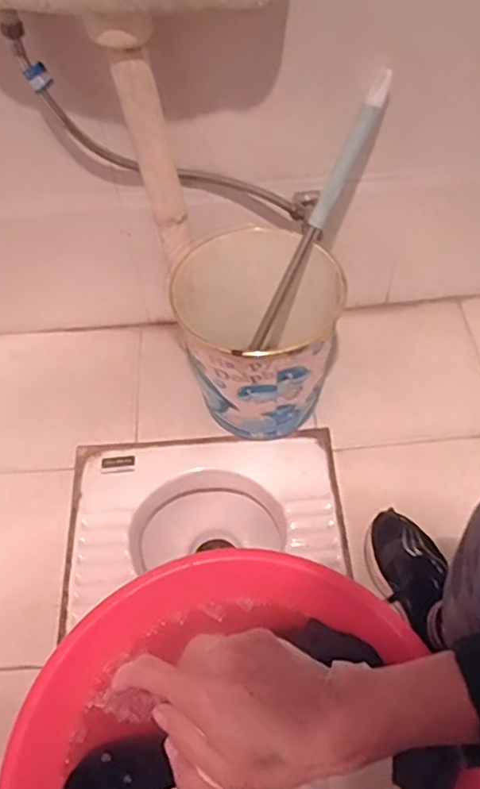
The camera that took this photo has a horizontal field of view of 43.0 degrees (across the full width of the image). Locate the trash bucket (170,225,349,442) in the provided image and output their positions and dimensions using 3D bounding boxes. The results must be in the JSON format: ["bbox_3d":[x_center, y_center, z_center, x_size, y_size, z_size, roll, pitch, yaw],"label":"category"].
[{"bbox_3d":[0.020,-0.084,0.990,0.246,0.259,0.258,-1,53,2],"label":"trash bucket"}]

